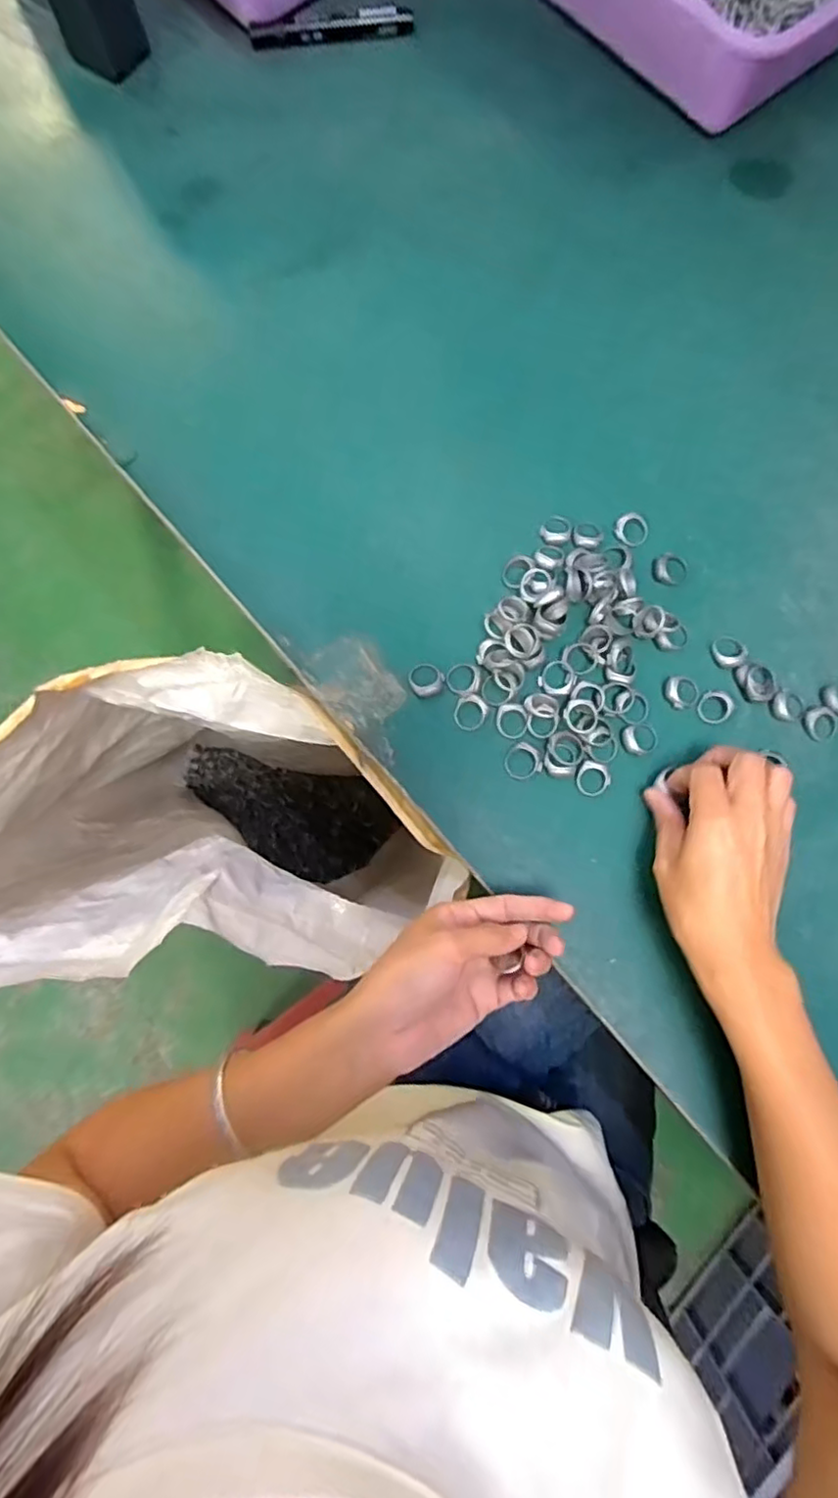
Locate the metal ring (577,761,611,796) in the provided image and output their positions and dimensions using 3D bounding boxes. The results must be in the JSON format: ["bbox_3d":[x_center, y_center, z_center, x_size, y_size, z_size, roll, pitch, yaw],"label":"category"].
[{"bbox_3d":[0.115,0.020,0.417,0.022,0.004,0.022,0,77,1],"label":"metal ring"}]

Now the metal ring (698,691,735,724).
[{"bbox_3d":[0.200,-0.028,0.427,0.021,0.004,0.023,0,77,1],"label":"metal ring"}]

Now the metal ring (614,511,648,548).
[{"bbox_3d":[0.154,-0.158,0.460,0.024,0.008,0.025,0,77,1],"label":"metal ring"}]

